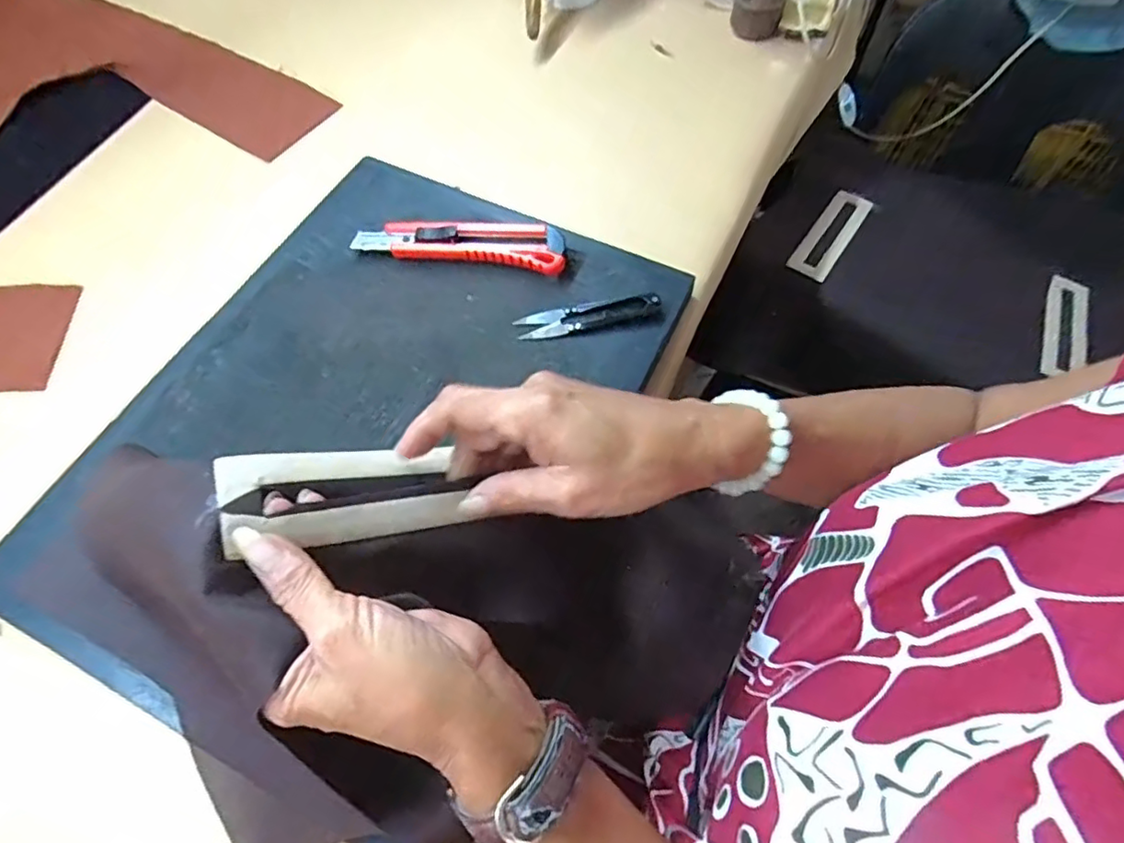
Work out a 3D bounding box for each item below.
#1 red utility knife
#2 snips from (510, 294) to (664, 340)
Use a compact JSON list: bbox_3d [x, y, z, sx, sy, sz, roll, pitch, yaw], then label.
[{"bbox_3d":[-0.074,-0.131,0.444,0.154,0.023,0.036,6,61,7],"label":"red utility knife"},{"bbox_3d":[0.018,-0.074,0.417,0.098,0.007,0.022,-10,61,-2],"label":"snips"}]

